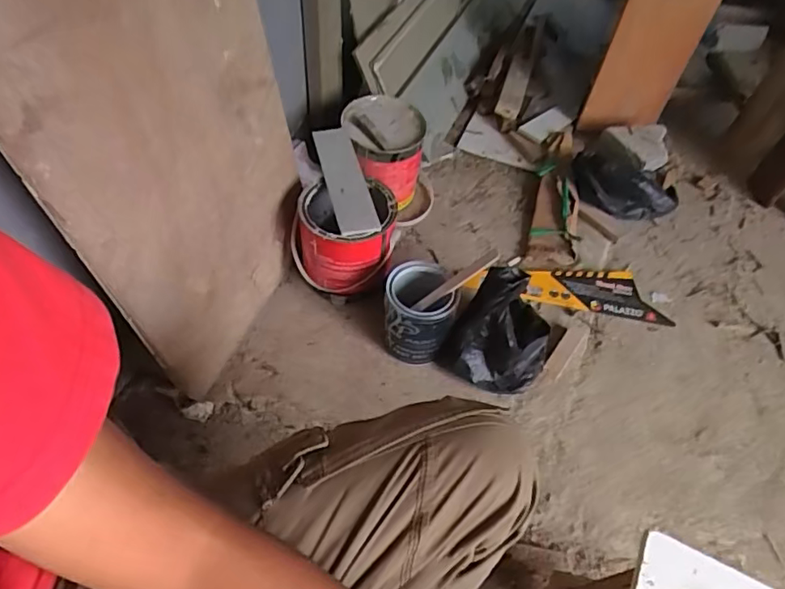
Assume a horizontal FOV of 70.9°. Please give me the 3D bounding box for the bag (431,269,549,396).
[{"bbox_3d":[0.164,0.059,0.831,0.146,0.115,0.153,25,56,15],"label":"bag"}]

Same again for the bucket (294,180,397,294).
[{"bbox_3d":[-0.080,-0.085,0.904,0.164,0.151,0.137,8,52,1],"label":"bucket"}]

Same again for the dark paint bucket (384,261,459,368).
[{"bbox_3d":[0.038,0.031,0.842,0.097,0.121,0.106,1,53,-2],"label":"dark paint bucket"}]

